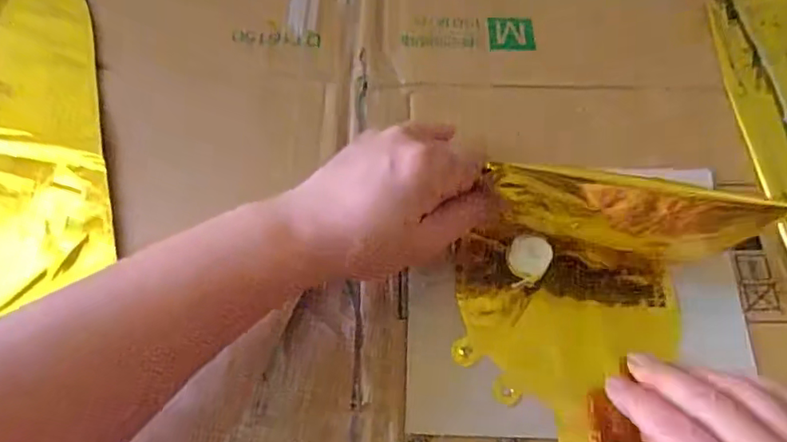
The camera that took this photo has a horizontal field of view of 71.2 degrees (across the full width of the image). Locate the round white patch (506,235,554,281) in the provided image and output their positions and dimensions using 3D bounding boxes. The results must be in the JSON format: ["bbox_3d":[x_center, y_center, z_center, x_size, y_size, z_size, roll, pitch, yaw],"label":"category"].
[{"bbox_3d":[0.080,0.021,0.323,0.025,0.004,0.025,0,85,6],"label":"round white patch"}]

